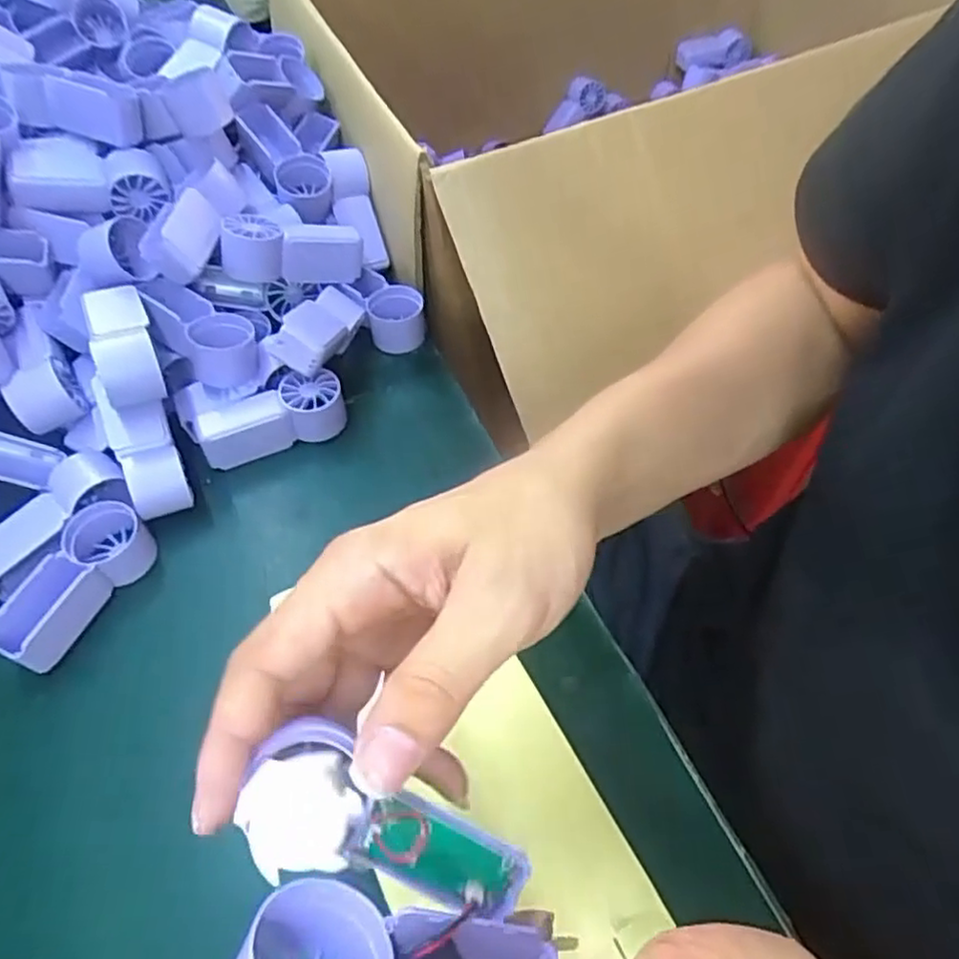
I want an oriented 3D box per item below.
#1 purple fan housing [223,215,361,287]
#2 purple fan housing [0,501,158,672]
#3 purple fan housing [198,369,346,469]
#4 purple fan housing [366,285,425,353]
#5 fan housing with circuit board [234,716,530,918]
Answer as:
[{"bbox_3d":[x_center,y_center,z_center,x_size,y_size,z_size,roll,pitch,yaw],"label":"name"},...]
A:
[{"bbox_3d":[-0.127,-0.155,0.462,0.089,0.035,0.033,-3,55,-22],"label":"purple fan housing"},{"bbox_3d":[-0.221,0.055,0.371,0.039,0.032,0.090,27,60,16],"label":"purple fan housing"},{"bbox_3d":[-0.130,-0.038,0.433,0.088,0.041,0.029,-16,58,-11],"label":"purple fan housing"},{"bbox_3d":[-0.059,-0.112,0.485,0.038,0.034,0.038,-9,57,-7],"label":"purple fan housing"},{"bbox_3d":[-0.025,0.104,0.204,0.086,0.023,0.039,34,54,-25],"label":"fan housing with circuit board"}]

